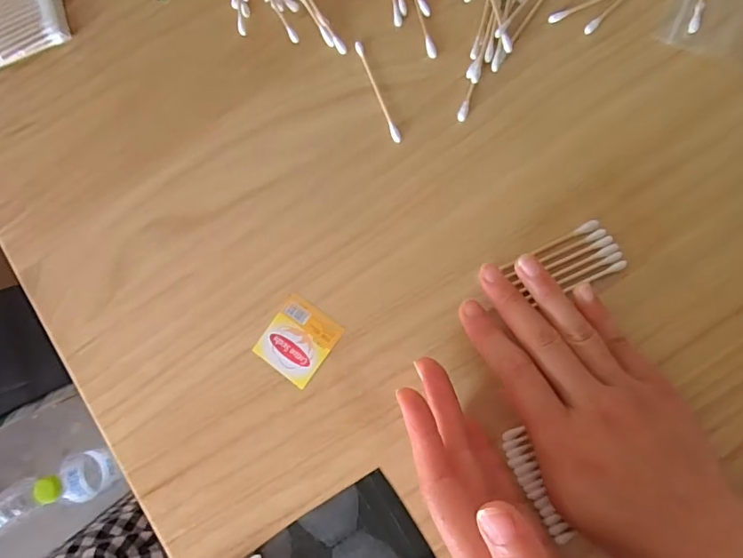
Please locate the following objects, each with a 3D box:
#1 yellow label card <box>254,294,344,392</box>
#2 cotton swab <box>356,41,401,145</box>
[{"bbox_3d":[-0.043,0.036,0.295,0.038,0.004,0.043,36,89,9],"label":"yellow label card"},{"bbox_3d":[0.004,-0.115,0.307,0.005,0.004,0.070,-21,82,4],"label":"cotton swab"}]

